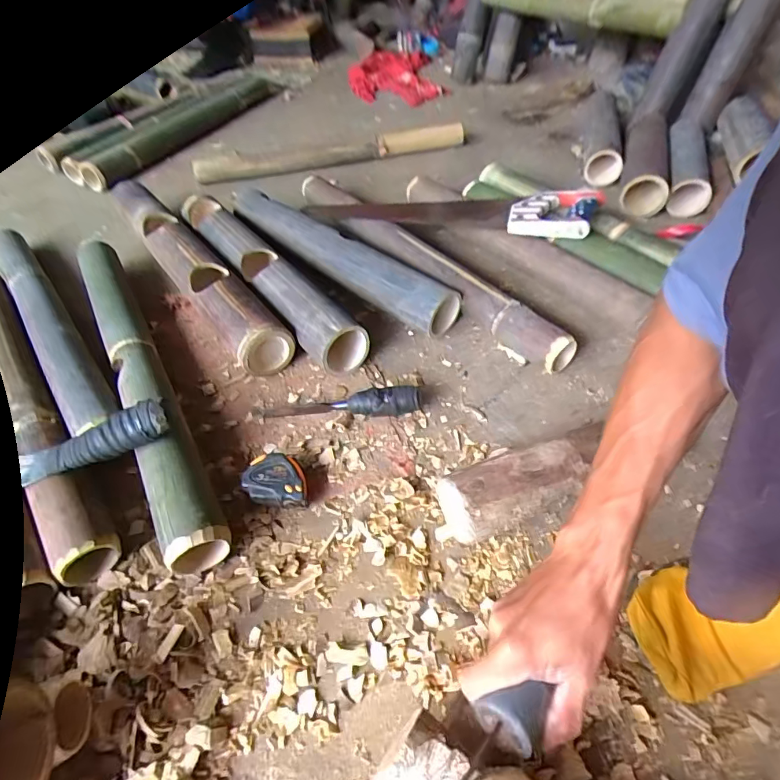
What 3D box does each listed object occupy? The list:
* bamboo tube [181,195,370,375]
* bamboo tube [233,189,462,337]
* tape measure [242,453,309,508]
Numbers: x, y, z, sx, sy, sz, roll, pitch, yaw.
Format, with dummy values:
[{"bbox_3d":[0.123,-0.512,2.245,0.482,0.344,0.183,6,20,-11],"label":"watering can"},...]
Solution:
[{"bbox_3d":[-0.219,-0.207,0.774,0.083,0.083,0.532,-31,55,-21],"label":"bamboo tube"},{"bbox_3d":[-0.102,-0.237,0.804,0.519,0.079,0.071,35,60,27],"label":"bamboo tube"},{"bbox_3d":[-0.129,0.105,0.524,0.069,0.032,0.061,-5,49,-2],"label":"tape measure"}]

